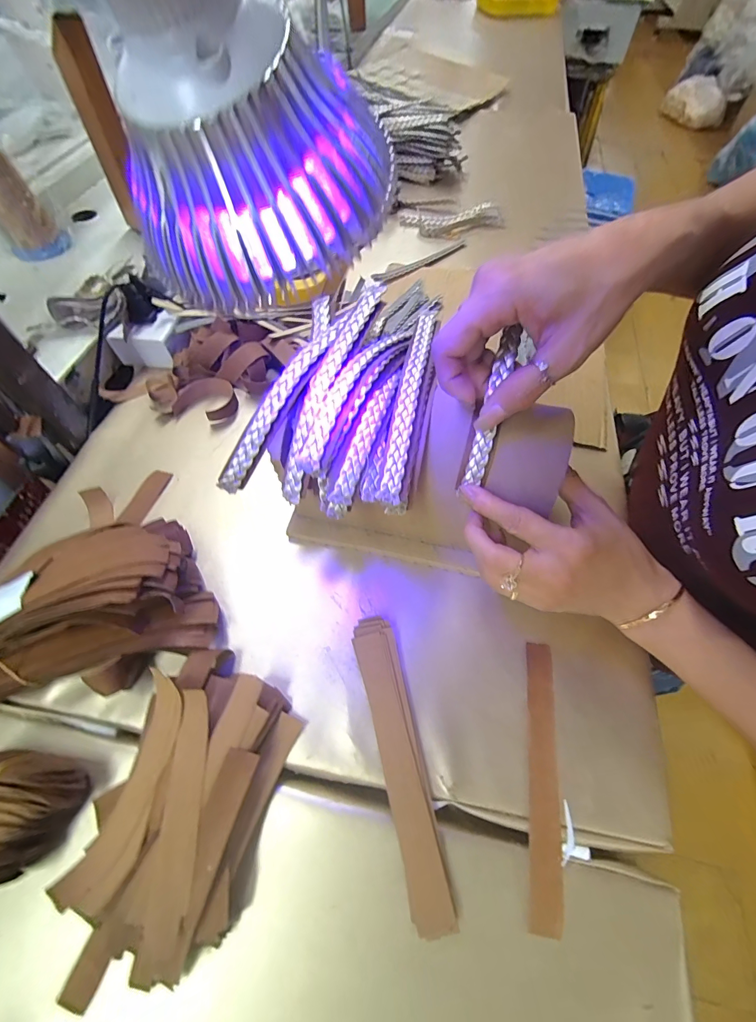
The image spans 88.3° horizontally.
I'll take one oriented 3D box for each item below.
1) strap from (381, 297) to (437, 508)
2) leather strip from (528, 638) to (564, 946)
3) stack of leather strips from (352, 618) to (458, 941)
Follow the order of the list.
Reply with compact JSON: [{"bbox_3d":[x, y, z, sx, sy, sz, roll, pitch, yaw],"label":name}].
[{"bbox_3d":[0.023,-0.086,0.275,0.013,0.024,0.171,10,60,5],"label":"strap"},{"bbox_3d":[0.110,0.173,0.261,0.019,0.004,0.161,8,60,4],"label":"leather strip"},{"bbox_3d":[0.014,0.162,0.260,0.029,0.013,0.174,-10,61,-7],"label":"stack of leather strips"}]

